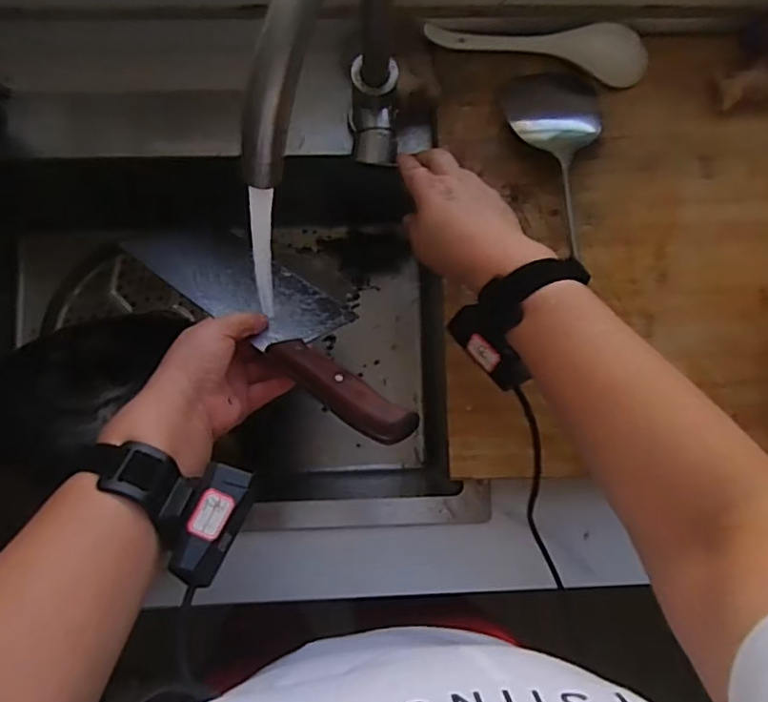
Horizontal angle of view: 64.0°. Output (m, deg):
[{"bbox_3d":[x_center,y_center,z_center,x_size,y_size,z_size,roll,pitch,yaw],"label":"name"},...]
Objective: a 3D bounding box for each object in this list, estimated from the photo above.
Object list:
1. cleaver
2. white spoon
[{"bbox_3d":[-0.090,-0.035,0.522,0.328,0.021,0.107,32,41,30],"label":"cleaver"},{"bbox_3d":[0.149,-0.300,0.592,0.210,0.026,0.050,14,83,-1],"label":"white spoon"}]

